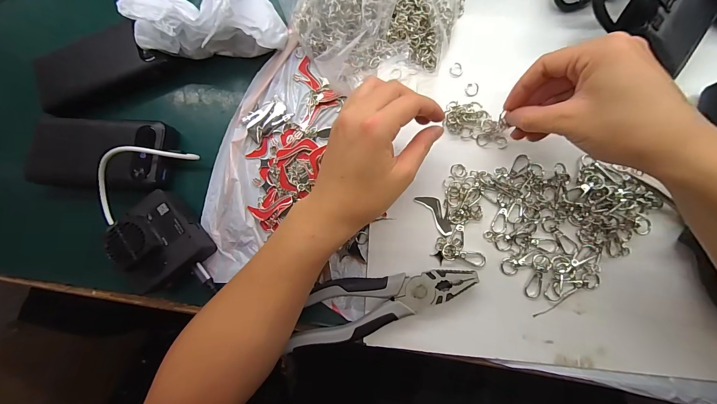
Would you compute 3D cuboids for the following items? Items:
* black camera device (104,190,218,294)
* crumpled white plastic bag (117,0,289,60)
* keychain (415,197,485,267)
[{"bbox_3d":[-0.194,0.037,0.297,0.067,0.046,0.082,-34,81,2],"label":"black camera device"},{"bbox_3d":[-0.151,-0.186,0.307,0.140,0.074,0.063,-1,83,7],"label":"crumpled white plastic bag"},{"bbox_3d":[0.081,0.031,0.287,0.036,0.007,0.082,-34,81,2],"label":"keychain"}]

